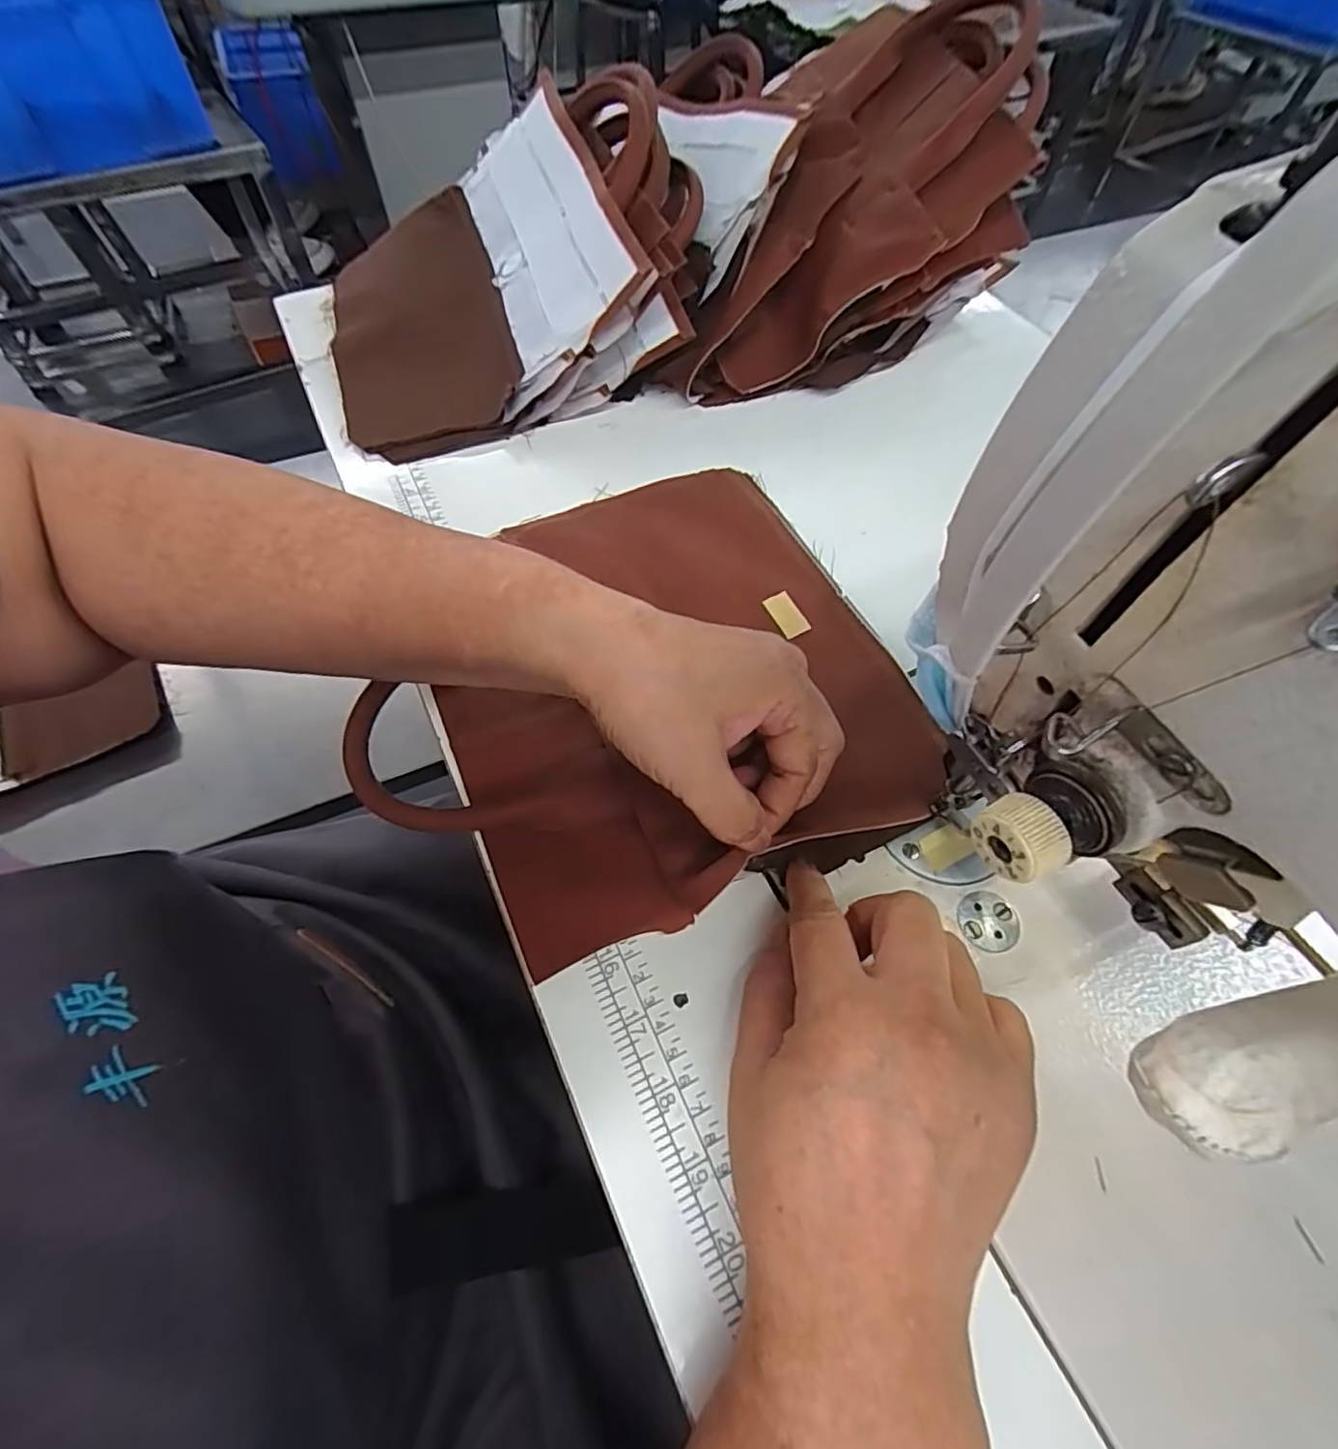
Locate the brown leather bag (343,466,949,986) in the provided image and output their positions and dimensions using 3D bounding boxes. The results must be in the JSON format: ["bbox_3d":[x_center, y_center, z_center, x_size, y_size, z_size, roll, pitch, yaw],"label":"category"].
[{"bbox_3d":[-0.021,-0.026,0.314,0.254,0.016,0.248,-21,63,-14],"label":"brown leather bag"}]

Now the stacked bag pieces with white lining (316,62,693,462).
[{"bbox_3d":[-0.115,-0.329,0.430,0.262,0.121,0.245,-20,62,-13],"label":"stacked bag pieces with white lining"}]

